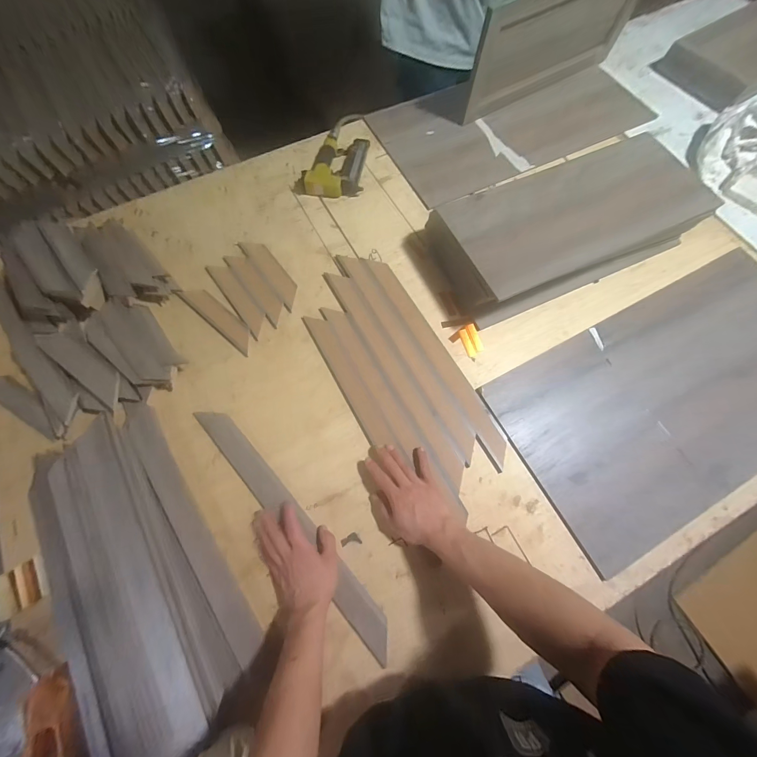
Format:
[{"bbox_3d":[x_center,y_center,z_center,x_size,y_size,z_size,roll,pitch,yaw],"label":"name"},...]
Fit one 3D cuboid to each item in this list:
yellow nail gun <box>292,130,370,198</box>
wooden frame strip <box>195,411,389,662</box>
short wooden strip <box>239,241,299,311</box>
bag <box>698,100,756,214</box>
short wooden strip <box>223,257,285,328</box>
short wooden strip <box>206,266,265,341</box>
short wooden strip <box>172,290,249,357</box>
[{"bbox_3d":[-0.109,-0.559,0.830,0.168,0.042,0.226,11,70,4],"label":"yellow nail gun"},{"bbox_3d":[-0.154,0.238,0.557,0.048,0.012,0.498,-41,76,-14],"label":"wooden frame strip"},{"bbox_3d":[-0.236,-0.237,0.715,0.048,0.004,0.213,-36,74,-13],"label":"short wooden strip"},{"bbox_3d":[0.921,-0.565,0.795,0.246,0.092,0.253,-40,75,-14],"label":"bag"},{"bbox_3d":[-0.265,-0.202,0.707,0.045,0.004,0.215,-35,73,-12],"label":"short wooden strip"},{"bbox_3d":[-0.299,-0.174,0.695,0.044,0.004,0.214,-35,73,-12],"label":"short wooden strip"},{"bbox_3d":[-0.333,-0.128,0.675,0.210,0.008,0.047,39,74,13],"label":"short wooden strip"}]

